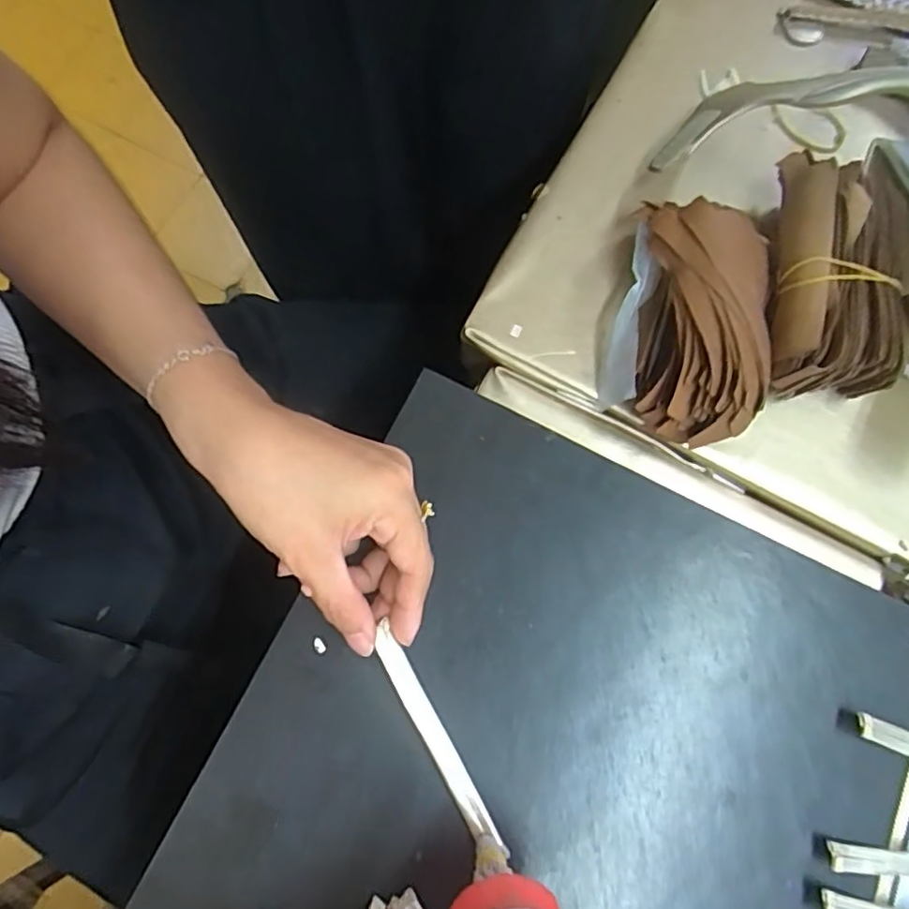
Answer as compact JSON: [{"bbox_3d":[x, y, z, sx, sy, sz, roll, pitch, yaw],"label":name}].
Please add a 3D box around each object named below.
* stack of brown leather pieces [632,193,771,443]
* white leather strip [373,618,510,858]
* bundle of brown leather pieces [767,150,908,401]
[{"bbox_3d":[0.137,-0.074,0.344,0.065,0.058,0.132,7,75,1],"label":"stack of brown leather pieces"},{"bbox_3d":[-0.008,0.134,0.291,0.012,0.011,0.112,-29,88,-7],"label":"white leather strip"},{"bbox_3d":[0.226,-0.099,0.357,0.090,0.054,0.137,7,75,1],"label":"bundle of brown leather pieces"}]

